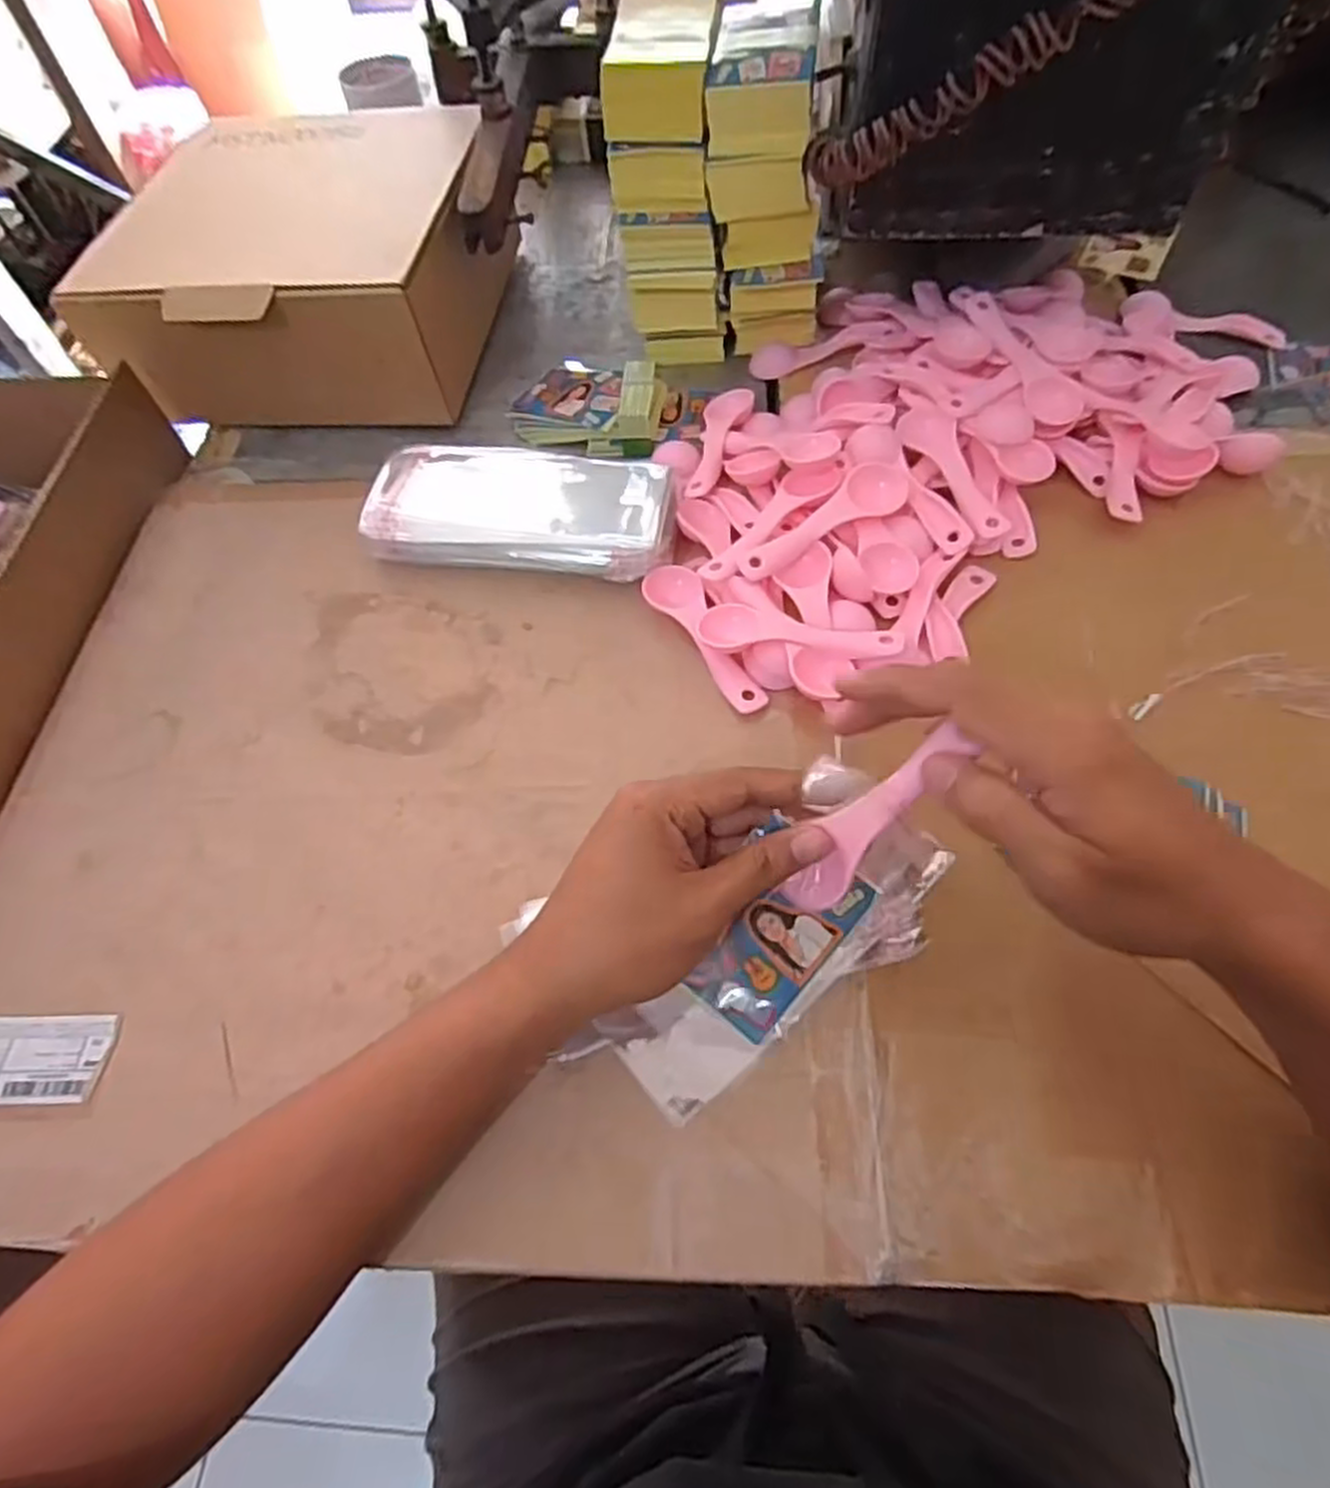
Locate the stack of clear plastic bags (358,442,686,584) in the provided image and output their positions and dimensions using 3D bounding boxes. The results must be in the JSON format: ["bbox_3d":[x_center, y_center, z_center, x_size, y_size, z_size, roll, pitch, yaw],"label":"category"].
[{"bbox_3d":[-0.090,-0.151,0.511,0.193,0.028,0.090,7,62,6],"label":"stack of clear plastic bags"}]

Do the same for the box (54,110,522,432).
[{"bbox_3d":[-0.261,-0.370,0.598,0.236,0.101,0.253,-1,62,2],"label":"box"}]

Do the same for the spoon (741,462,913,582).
[{"bbox_3d":[0.095,-0.129,0.469,0.109,0.020,0.032,-33,65,-14],"label":"spoon"}]

